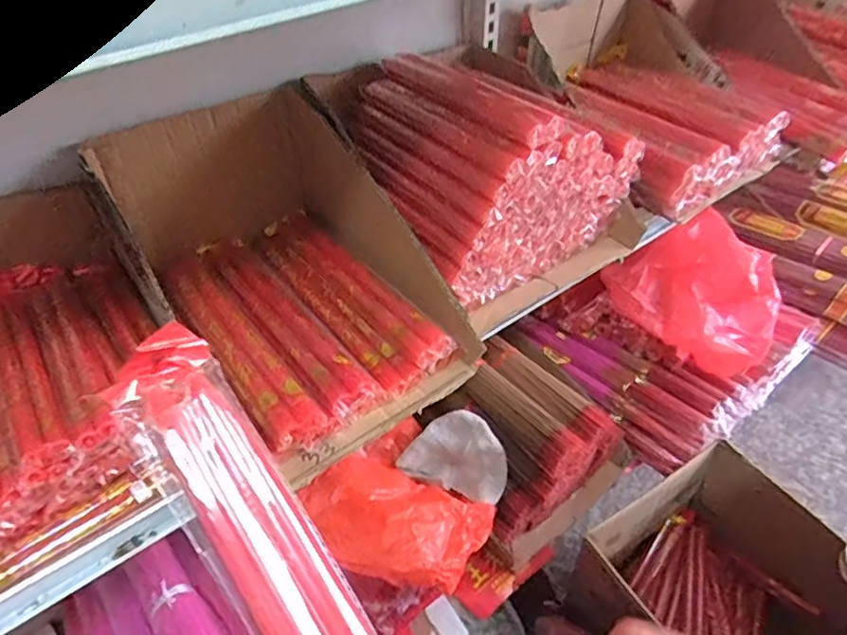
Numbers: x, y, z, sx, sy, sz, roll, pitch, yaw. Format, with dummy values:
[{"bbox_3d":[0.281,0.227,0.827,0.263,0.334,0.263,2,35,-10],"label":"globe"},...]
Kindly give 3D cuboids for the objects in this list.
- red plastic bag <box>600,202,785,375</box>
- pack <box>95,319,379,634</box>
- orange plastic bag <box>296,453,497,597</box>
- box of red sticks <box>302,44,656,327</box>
[{"bbox_3d":[0.520,-0.042,1.125,0.273,0.180,0.270,-26,47,-23],"label":"red plastic bag"},{"bbox_3d":[-0.037,0.123,0.227,0.038,0.017,0.269,-31,83,-27],"label":"pack"},{"bbox_3d":[-0.042,0.296,0.884,0.246,0.082,0.205,19,47,22],"label":"orange plastic bag"},{"bbox_3d":[0.060,-0.200,0.783,0.304,0.223,0.334,-31,49,-27],"label":"box of red sticks"}]

